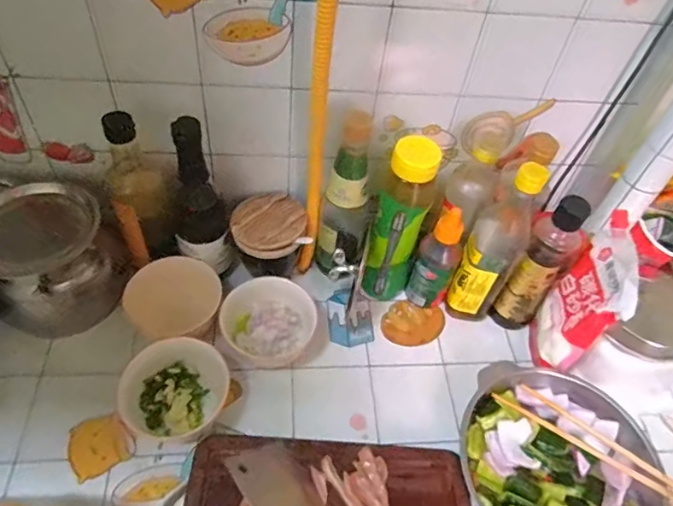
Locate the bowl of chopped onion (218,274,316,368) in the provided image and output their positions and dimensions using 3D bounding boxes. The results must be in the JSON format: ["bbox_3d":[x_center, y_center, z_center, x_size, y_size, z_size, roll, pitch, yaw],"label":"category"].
[{"bbox_3d":[-0.087,0.085,0.642,0.115,0.068,0.094,-3,51,-9],"label":"bowl of chopped onion"}]

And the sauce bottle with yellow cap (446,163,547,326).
[{"bbox_3d":[0.196,-0.007,0.628,0.063,0.268,0.067,29,53,16],"label":"sauce bottle with yellow cap"}]

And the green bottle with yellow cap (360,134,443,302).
[{"bbox_3d":[0.075,-0.027,0.644,0.058,0.245,0.059,16,51,7],"label":"green bottle with yellow cap"}]

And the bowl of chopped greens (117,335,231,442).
[{"bbox_3d":[-0.182,0.152,0.578,0.098,0.064,0.100,3,51,-4],"label":"bowl of chopped greens"}]

